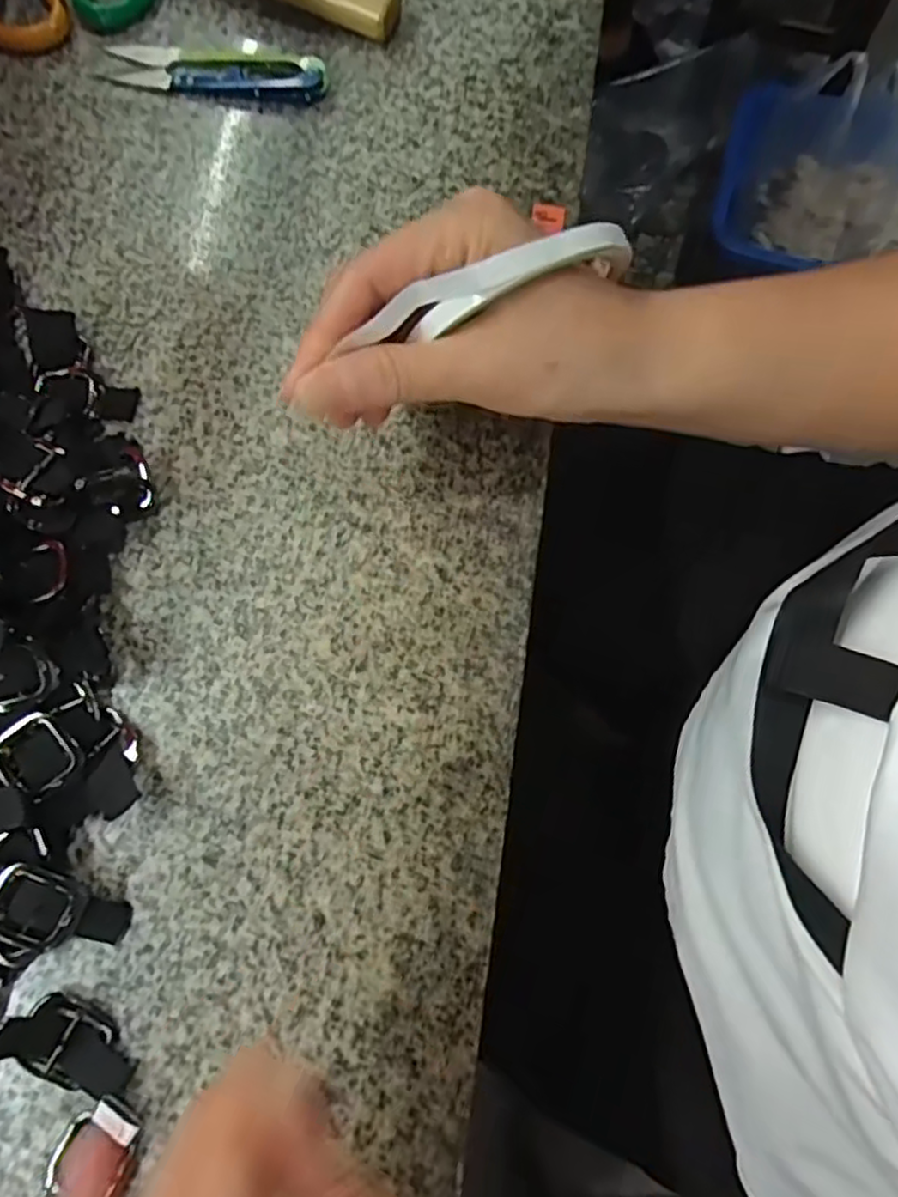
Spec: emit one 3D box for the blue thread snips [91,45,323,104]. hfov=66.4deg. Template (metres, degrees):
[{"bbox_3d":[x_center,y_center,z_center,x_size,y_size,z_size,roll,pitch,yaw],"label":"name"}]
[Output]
[{"bbox_3d":[-0.119,-0.270,0.349,0.113,0.007,0.029,8,75,2],"label":"blue thread snips"}]

